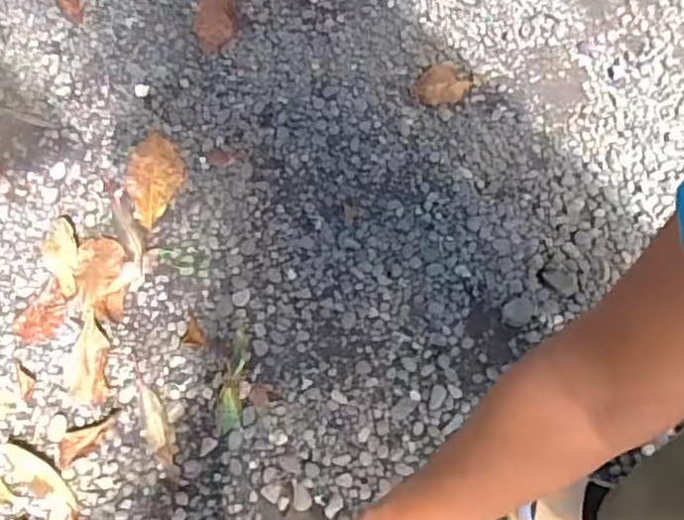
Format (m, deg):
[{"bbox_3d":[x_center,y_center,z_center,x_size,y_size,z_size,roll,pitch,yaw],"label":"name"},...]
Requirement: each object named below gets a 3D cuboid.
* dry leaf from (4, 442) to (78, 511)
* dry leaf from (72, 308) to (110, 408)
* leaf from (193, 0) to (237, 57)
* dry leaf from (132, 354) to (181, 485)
[{"bbox_3d":[-0.577,0.413,1.252,0.189,0.004,0.055,36,73,16],"label":"dry leaf"},{"bbox_3d":[-0.509,0.196,1.336,0.069,0.020,0.184,-4,67,1],"label":"dry leaf"},{"bbox_3d":[-0.313,-0.608,1.642,0.101,0.013,0.228,6,68,5],"label":"leaf"},{"bbox_3d":[-0.371,0.310,1.286,0.040,0.004,0.261,-21,68,-6],"label":"dry leaf"}]

